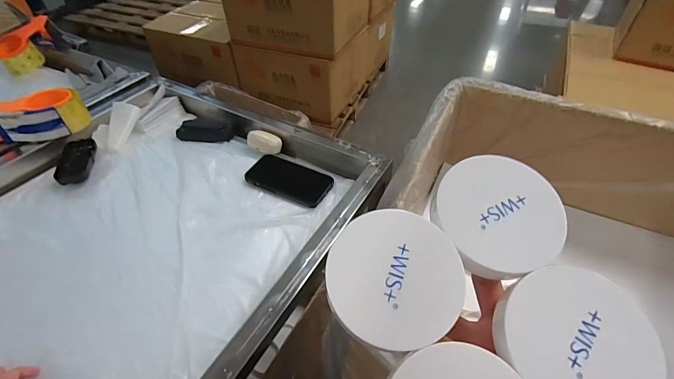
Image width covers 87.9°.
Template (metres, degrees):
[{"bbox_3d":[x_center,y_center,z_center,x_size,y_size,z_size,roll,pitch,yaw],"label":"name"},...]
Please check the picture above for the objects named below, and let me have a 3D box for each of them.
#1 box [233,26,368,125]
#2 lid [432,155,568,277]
[{"bbox_3d":[-0.155,-0.658,1.835,0.522,0.291,0.498,19,48,18],"label":"box"},{"bbox_3d":[0.098,0.016,0.221,0.077,0.019,0.077,0,64,0],"label":"lid"}]

